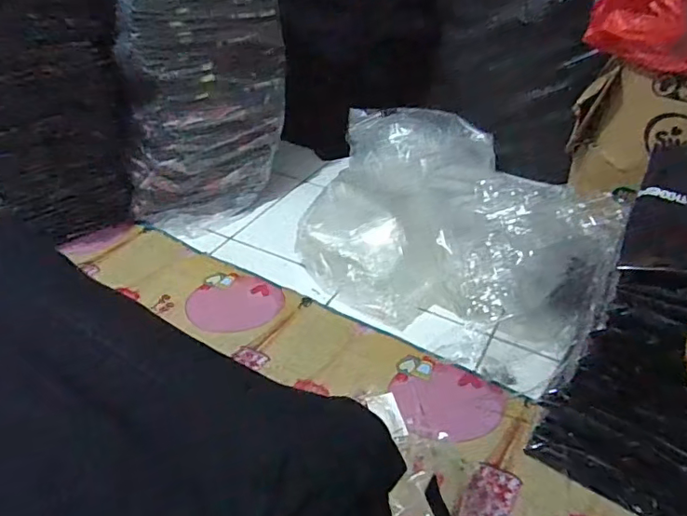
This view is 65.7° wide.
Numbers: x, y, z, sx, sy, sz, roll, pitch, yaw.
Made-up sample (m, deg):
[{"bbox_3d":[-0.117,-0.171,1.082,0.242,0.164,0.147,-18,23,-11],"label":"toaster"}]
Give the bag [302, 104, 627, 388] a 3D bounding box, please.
[{"bbox_3d":[0.225,-0.113,1.156,0.578,0.194,0.700,10,38,11],"label":"bag"}]

